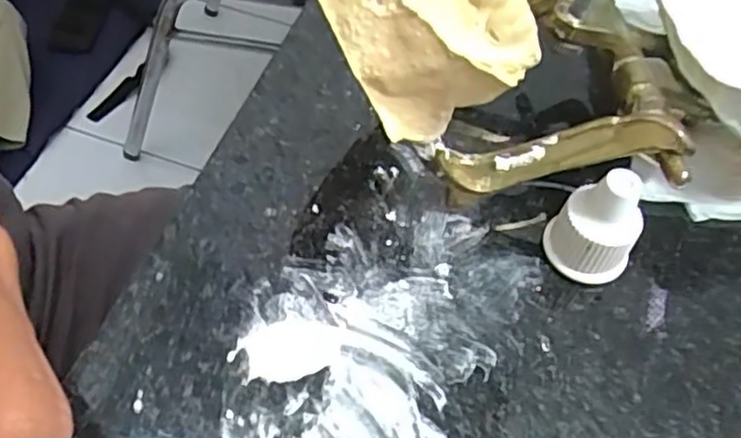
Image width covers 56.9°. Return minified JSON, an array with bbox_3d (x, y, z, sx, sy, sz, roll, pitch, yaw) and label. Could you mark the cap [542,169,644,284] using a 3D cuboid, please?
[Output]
[{"bbox_3d":[0.050,0.002,0.154,0.014,0.028,0.015,2,54,-3],"label":"cap"}]

